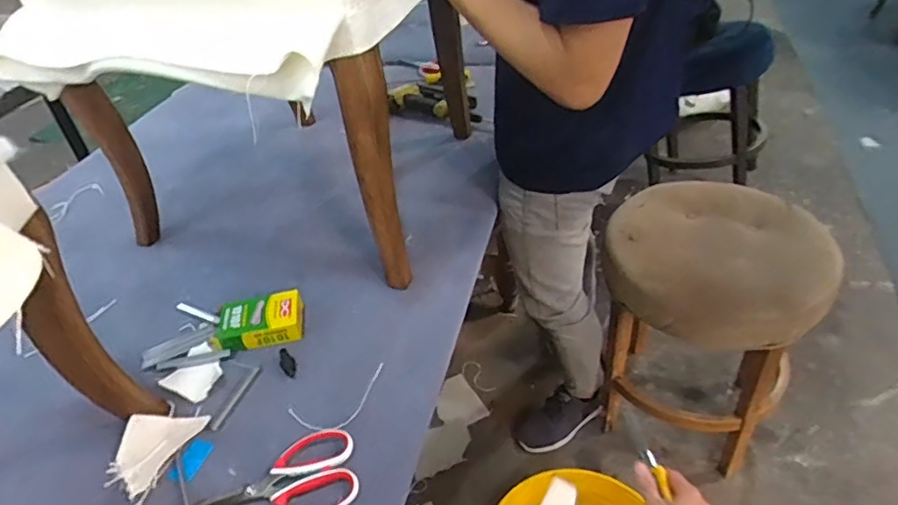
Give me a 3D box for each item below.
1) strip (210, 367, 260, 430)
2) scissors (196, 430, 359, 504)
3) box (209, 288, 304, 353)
[{"bbox_3d":[-0.282,0.191,0.764,0.015,0.004,0.101,9,40,16],"label":"strip"},{"bbox_3d":[-0.193,0.258,0.657,0.173,0.013,0.094,-10,39,-7],"label":"scissors"},{"bbox_3d":[-0.278,0.099,0.850,0.124,0.033,0.088,-9,39,-6],"label":"box"}]

